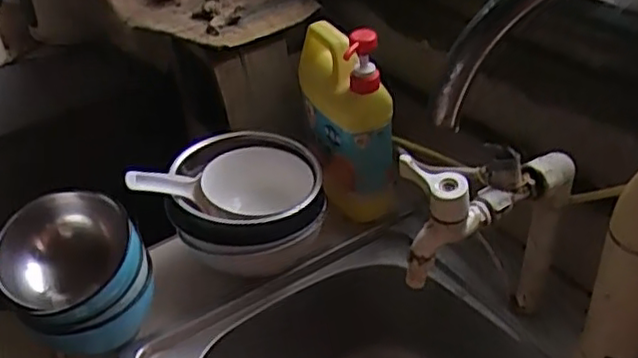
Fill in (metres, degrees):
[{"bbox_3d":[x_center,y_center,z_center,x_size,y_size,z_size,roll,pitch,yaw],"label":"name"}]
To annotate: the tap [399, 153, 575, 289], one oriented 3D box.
[{"bbox_3d":[0.140,0.004,0.580,0.188,0.089,0.056,-27,42,-27],"label":"tap"}]

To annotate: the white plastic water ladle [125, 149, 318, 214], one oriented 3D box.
[{"bbox_3d":[-0.115,0.009,0.771,0.238,0.067,0.101,-4,29,-41],"label":"white plastic water ladle"}]

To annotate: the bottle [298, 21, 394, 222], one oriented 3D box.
[{"bbox_3d":[0.031,-0.082,0.841,0.090,0.229,0.145,-10,37,-7],"label":"bottle"}]

